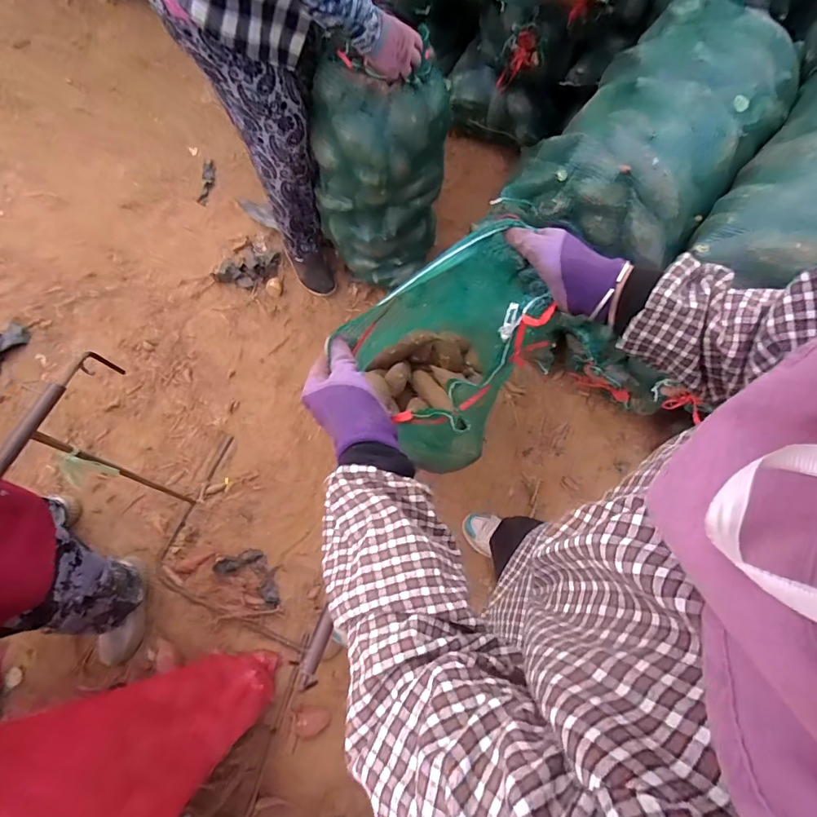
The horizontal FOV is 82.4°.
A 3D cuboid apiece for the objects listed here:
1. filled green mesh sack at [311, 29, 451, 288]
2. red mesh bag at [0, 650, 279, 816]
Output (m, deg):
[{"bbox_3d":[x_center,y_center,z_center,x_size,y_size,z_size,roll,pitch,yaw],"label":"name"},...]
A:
[{"bbox_3d":[-0.076,-0.598,1.247,0.297,0.545,0.284,38,75,10],"label":"filled green mesh sack"},{"bbox_3d":[-0.481,0.567,0.812,0.333,0.754,0.166,4,72,0],"label":"red mesh bag"}]

